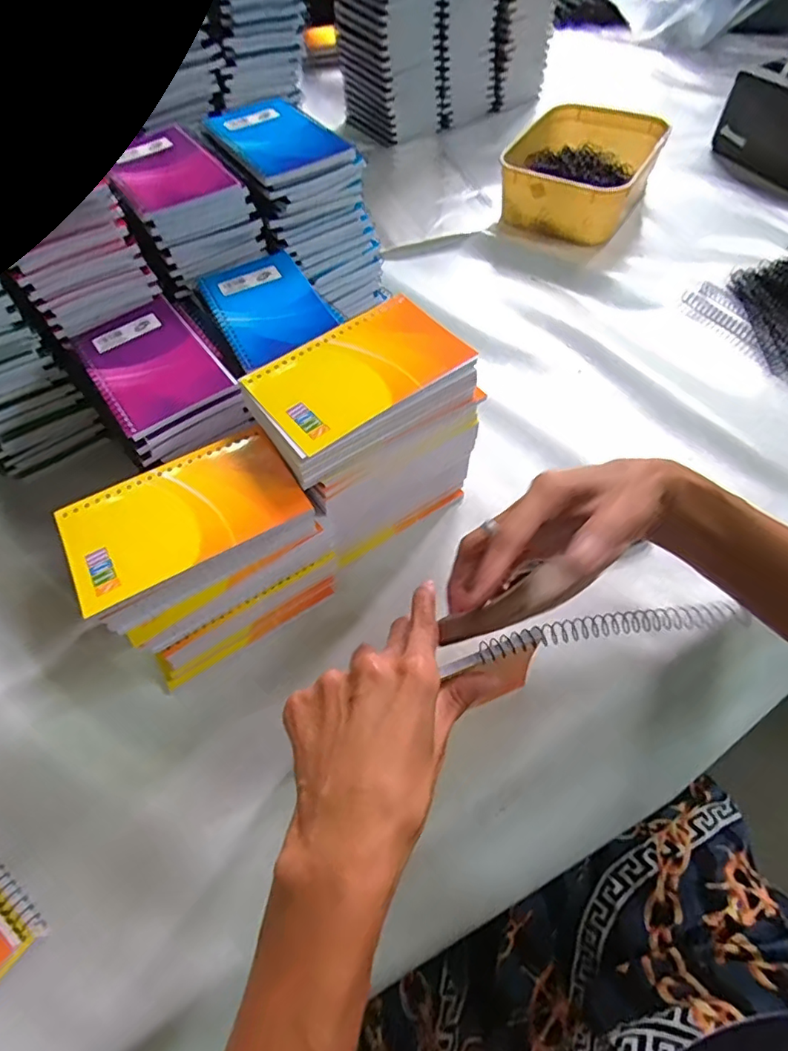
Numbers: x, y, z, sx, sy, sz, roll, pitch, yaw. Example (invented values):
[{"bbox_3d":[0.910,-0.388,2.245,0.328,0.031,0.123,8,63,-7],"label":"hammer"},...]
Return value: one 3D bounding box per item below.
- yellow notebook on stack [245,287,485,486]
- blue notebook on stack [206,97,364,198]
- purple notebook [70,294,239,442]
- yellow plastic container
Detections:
[{"bbox_3d":[-0.023,-0.094,0.342,0.135,0.014,0.084,-35,62,-19],"label":"yellow notebook on stack"},{"bbox_3d":[-0.106,-0.338,0.476,0.100,0.016,0.130,-30,62,-20],"label":"blue notebook on stack"},{"bbox_3d":[-0.184,-0.125,0.405,0.081,0.012,0.141,-32,61,-17],"label":"purple notebook"},{"bbox_3d":[0.227,-0.435,0.669,0.161,0.066,0.194,26,61,19],"label":"yellow plastic container"}]

